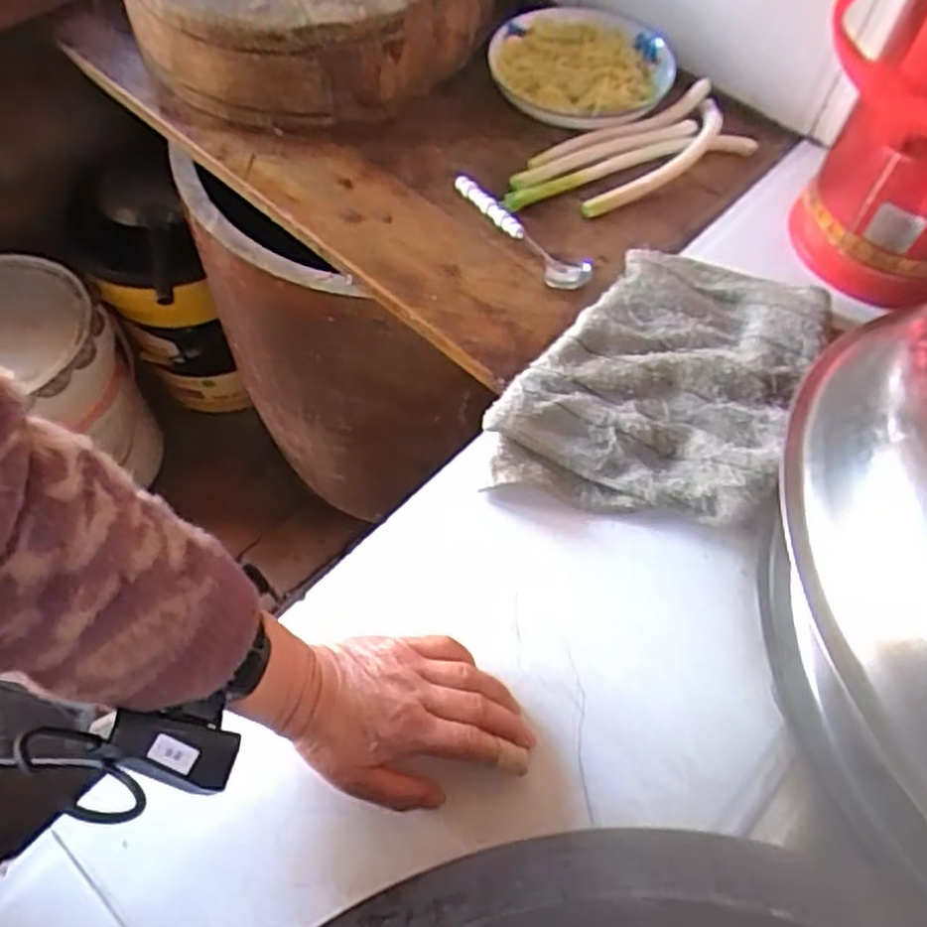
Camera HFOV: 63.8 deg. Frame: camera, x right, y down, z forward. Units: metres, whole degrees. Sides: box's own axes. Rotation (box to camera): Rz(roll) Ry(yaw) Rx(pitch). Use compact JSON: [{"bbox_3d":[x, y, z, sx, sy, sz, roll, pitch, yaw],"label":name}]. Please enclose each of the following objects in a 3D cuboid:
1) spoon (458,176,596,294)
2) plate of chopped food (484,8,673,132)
[{"bbox_3d":[0.053,-0.212,0.678,0.036,0.016,0.162,-33,66,-17],"label":"spoon"},{"bbox_3d":[0.116,-0.431,0.789,0.187,0.039,0.200,0,61,-1],"label":"plate of chopped food"}]

